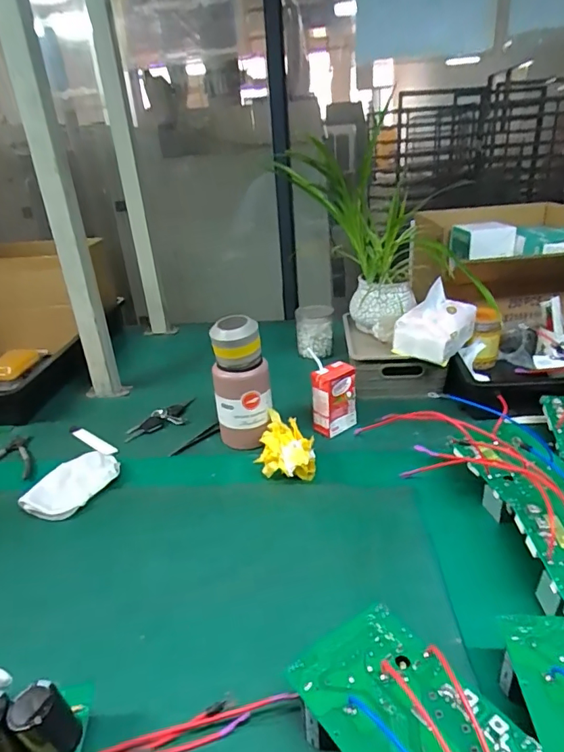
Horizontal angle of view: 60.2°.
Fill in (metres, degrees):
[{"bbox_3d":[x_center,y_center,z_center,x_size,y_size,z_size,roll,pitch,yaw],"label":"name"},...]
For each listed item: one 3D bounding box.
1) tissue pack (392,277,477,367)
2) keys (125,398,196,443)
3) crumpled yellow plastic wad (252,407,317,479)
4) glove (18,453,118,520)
[{"bbox_3d":[0.272,-0.103,0.853,0.100,0.106,0.141,16,32,36],"label":"tissue pack"},{"bbox_3d":[-0.212,0.075,0.877,0.152,0.020,0.067,-24,32,-35],"label":"keys"},{"bbox_3d":[0.005,0.108,0.725,0.087,0.059,0.118,-3,26,2],"label":"crumpled yellow plastic wad"},{"bbox_3d":[-0.293,0.159,0.696,0.064,0.039,0.131,12,30,30],"label":"glove"}]

